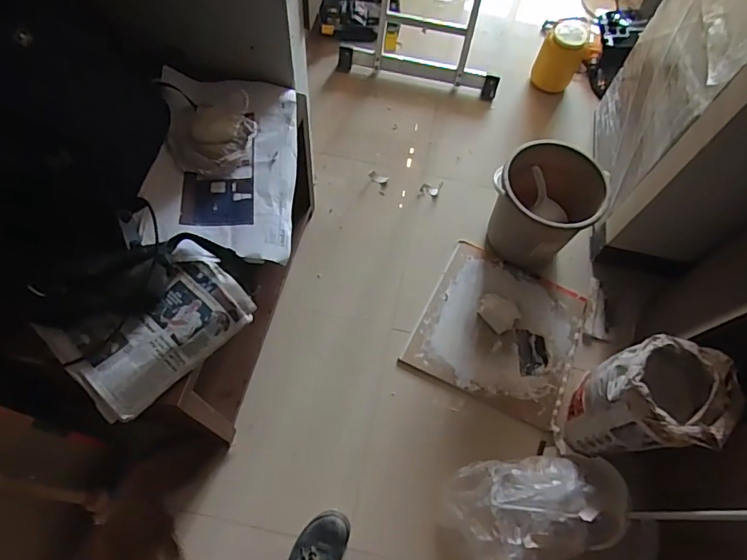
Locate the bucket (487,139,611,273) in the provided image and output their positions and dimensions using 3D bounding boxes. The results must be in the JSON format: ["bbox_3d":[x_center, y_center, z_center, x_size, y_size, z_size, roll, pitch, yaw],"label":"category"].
[{"bbox_3d":[0.510,-0.220,1.527,0.296,0.303,0.273,1,64,-2],"label":"bucket"}]

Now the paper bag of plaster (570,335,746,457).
[{"bbox_3d":[0.668,0.305,1.242,0.221,0.399,0.249,15,64,4],"label":"paper bag of plaster"}]

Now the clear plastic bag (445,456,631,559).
[{"bbox_3d":[0.424,0.565,1.248,0.431,0.138,0.276,-16,66,-11],"label":"clear plastic bag"}]

